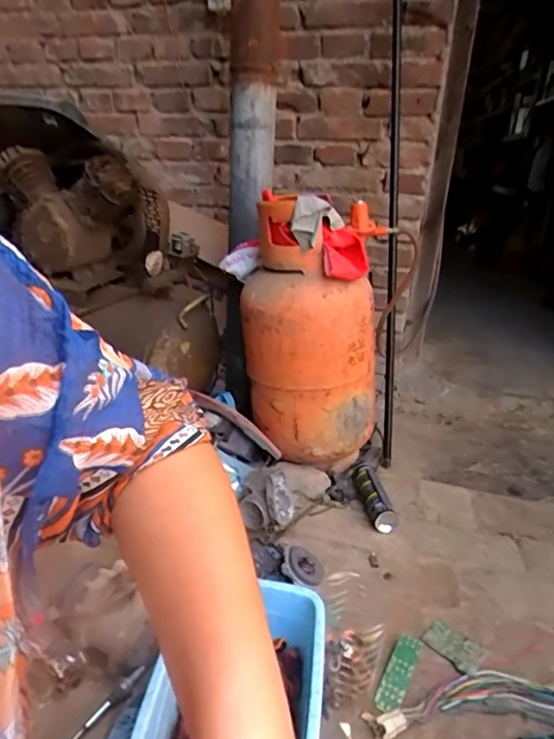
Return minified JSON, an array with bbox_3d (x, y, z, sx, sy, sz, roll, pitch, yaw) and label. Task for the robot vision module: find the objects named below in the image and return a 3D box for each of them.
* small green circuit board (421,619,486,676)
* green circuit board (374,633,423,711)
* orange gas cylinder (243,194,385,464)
[{"bbox_3d":[0.286,0.448,0.840,0.090,0.005,0.057,23,31,39],"label":"small green circuit board"},{"bbox_3d":[0.184,0.462,0.788,0.037,0.010,0.119,17,47,26],"label":"green circuit board"},{"bbox_3d":[0.073,-0.095,1.213,0.279,0.555,0.305,2,23,-1],"label":"orange gas cylinder"}]

